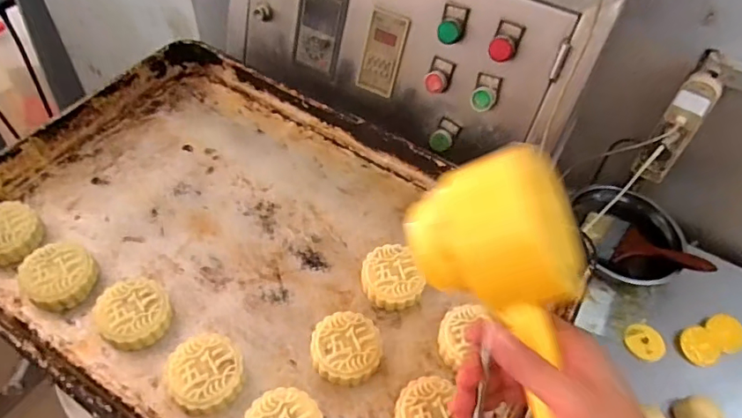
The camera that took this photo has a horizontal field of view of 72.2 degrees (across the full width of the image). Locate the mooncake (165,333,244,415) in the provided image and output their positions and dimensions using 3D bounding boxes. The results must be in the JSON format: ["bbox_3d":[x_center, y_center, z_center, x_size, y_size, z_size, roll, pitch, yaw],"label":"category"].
[{"bbox_3d":[-0.151,0.149,0.465,0.063,0.026,0.063,2,50,-3],"label":"mooncake"}]

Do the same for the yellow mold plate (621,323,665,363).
[{"bbox_3d":[0.420,0.205,0.782,0.052,0.014,0.059,-24,56,-23],"label":"yellow mold plate"}]

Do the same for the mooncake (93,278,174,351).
[{"bbox_3d":[-0.231,0.102,0.495,0.064,0.029,0.064,2,50,-3],"label":"mooncake"}]

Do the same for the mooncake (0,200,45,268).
[{"bbox_3d":[-0.387,0.023,0.535,0.070,0.028,0.066,2,50,-3],"label":"mooncake"}]

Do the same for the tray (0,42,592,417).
[{"bbox_3d":[-0.119,0.052,0.550,0.610,0.078,0.407,28,53,18],"label":"tray"}]

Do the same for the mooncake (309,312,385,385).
[{"bbox_3d":[-0.024,0.134,0.492,0.064,0.022,0.064,2,50,-3],"label":"mooncake"}]

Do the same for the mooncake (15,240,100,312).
[{"bbox_3d":[-0.312,0.065,0.511,0.060,0.031,0.065,2,50,-3],"label":"mooncake"}]

